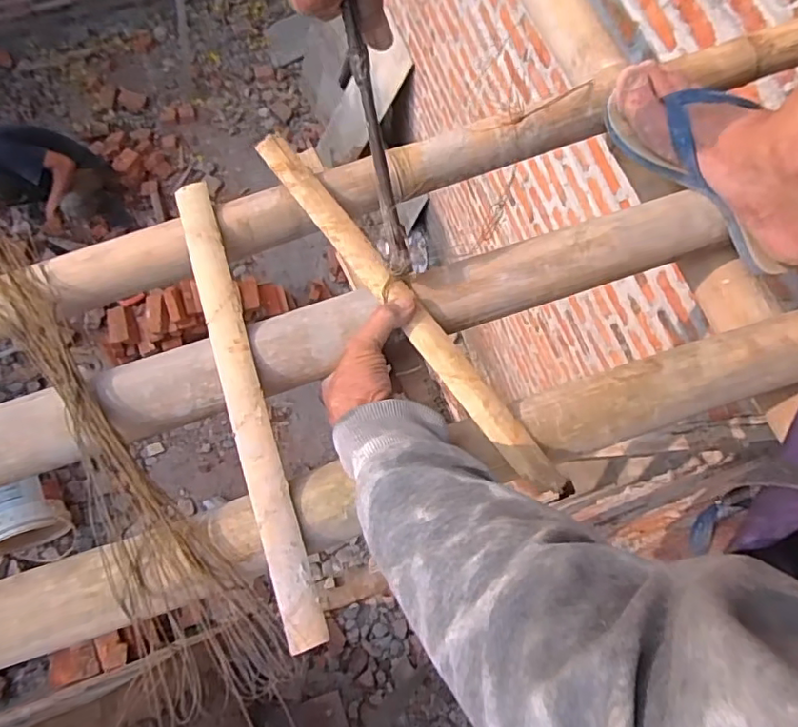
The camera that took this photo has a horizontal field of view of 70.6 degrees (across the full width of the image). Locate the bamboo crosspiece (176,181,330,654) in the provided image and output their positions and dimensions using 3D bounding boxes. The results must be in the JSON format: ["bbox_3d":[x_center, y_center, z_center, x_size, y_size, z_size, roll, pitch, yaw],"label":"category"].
[{"bbox_3d":[-0.126,0.018,0.455,0.031,0.017,0.399,-18,74,-6],"label":"bamboo crosspiece"}]

